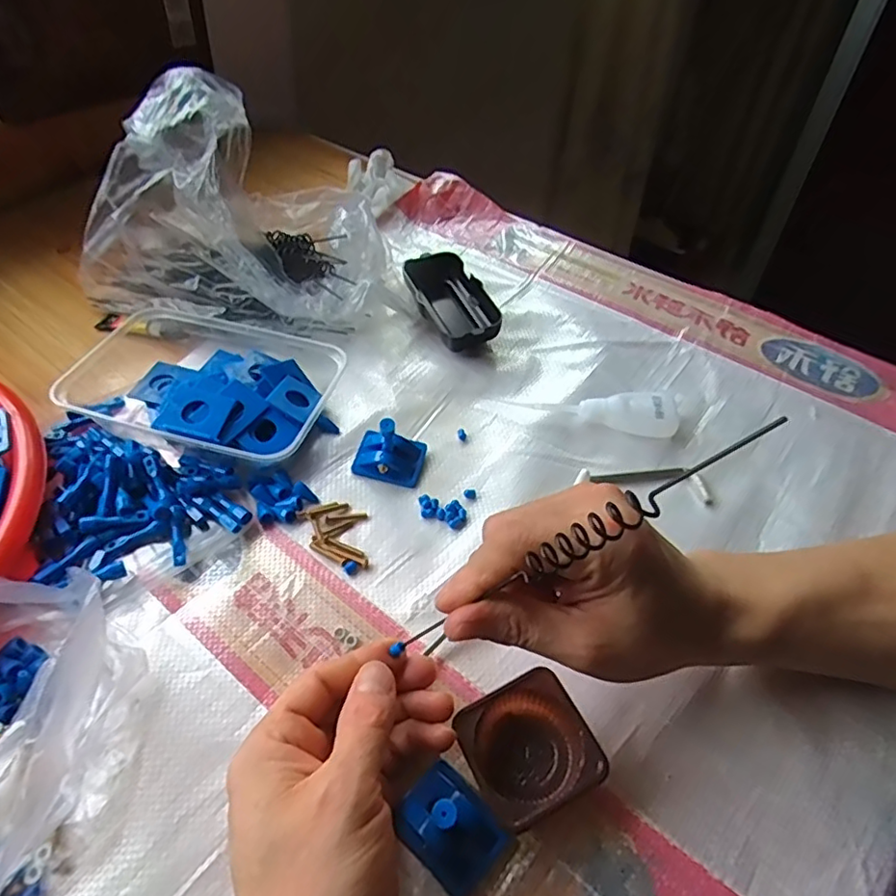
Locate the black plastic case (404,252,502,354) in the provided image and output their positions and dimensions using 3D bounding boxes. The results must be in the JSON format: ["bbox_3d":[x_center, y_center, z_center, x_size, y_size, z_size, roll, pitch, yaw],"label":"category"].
[{"bbox_3d":[0.002,-0.121,0.492,0.050,0.027,0.110,-17,51,-14],"label":"black plastic case"}]

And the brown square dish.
[{"bbox_3d":[0.037,0.139,0.274,0.053,0.027,0.053,-22,53,-18],"label":"brown square dish"}]

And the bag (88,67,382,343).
[{"bbox_3d":[-0.150,-0.188,0.467,0.217,0.151,0.161,15,51,13],"label":"bag"}]

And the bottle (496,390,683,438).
[{"bbox_3d":[0.098,-0.027,0.417,0.121,0.018,0.029,5,49,4],"label":"bottle"}]

